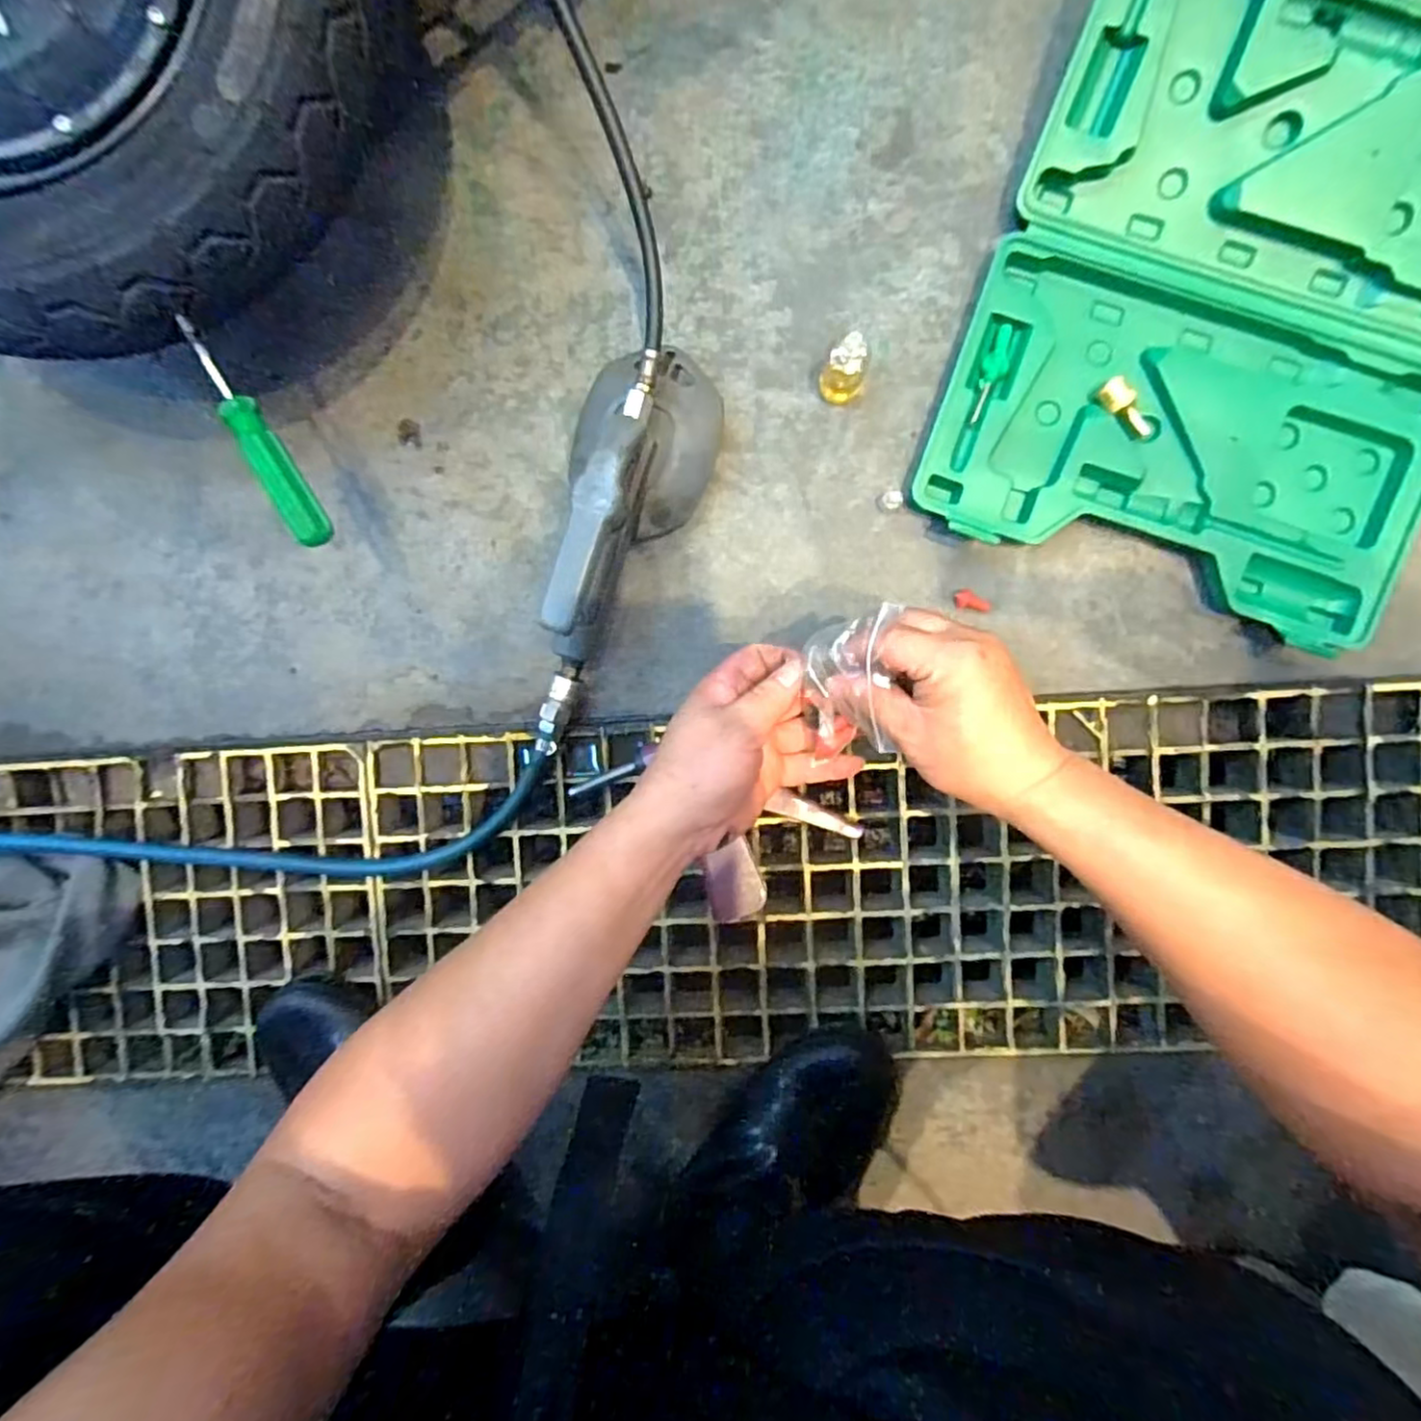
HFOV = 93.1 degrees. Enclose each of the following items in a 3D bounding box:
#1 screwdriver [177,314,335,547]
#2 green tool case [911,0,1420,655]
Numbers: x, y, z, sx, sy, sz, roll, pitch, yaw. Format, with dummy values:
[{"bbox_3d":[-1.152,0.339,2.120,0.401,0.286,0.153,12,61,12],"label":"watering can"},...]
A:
[{"bbox_3d":[-0.241,-0.148,0.360,0.015,0.023,0.124,-27,91,3],"label":"screwdriver"},{"bbox_3d":[0.361,-0.278,0.448,0.332,0.063,0.393,19,97,1],"label":"green tool case"}]

